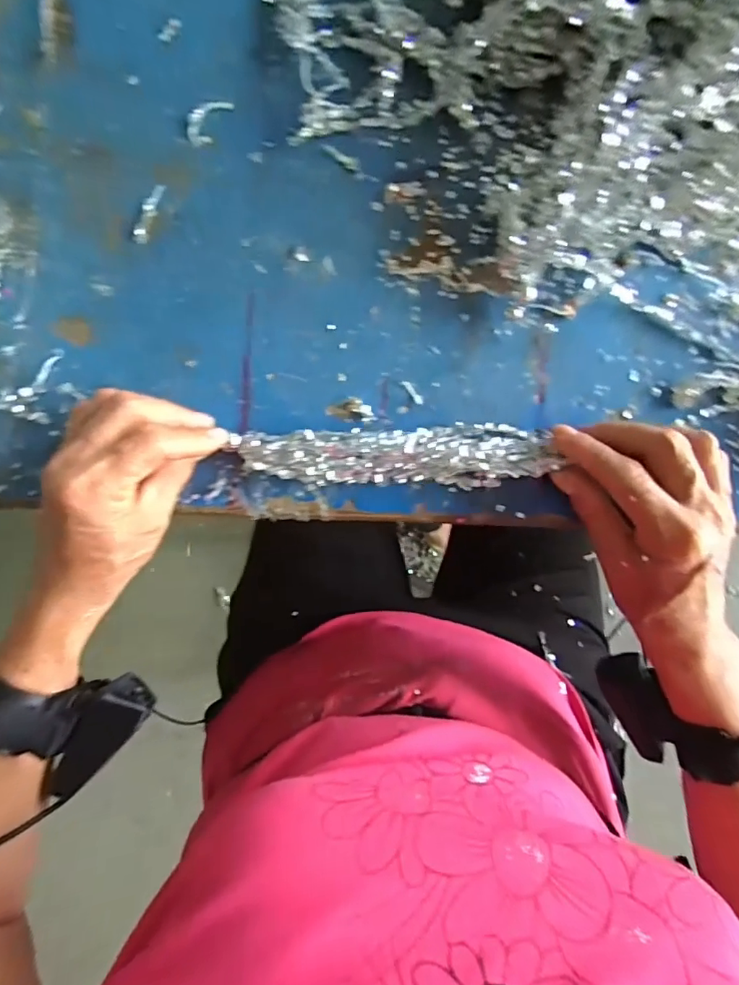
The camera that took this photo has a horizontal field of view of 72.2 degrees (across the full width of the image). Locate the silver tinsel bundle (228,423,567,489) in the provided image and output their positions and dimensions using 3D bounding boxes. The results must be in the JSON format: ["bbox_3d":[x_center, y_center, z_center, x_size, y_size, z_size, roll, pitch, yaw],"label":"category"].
[{"bbox_3d":[0.014,-0.022,0.292,0.177,0.018,0.034,0,92,1],"label":"silver tinsel bundle"}]

